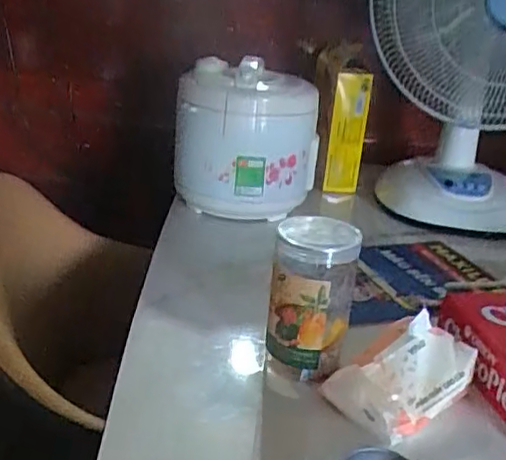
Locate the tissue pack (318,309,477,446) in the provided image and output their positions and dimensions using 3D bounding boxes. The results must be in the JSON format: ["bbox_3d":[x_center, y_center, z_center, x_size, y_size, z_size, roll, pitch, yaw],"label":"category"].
[{"bbox_3d":[0.148,0.134,0.614,0.144,0.069,0.101,-14,29,-39],"label":"tissue pack"}]

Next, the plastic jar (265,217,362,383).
[{"bbox_3d":[0.059,0.073,0.645,0.082,0.156,0.080,9,23,7],"label":"plastic jar"}]

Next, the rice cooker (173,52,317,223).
[{"bbox_3d":[-0.014,-0.140,1.055,0.228,0.241,0.207,1,23,-12],"label":"rice cooker"}]

